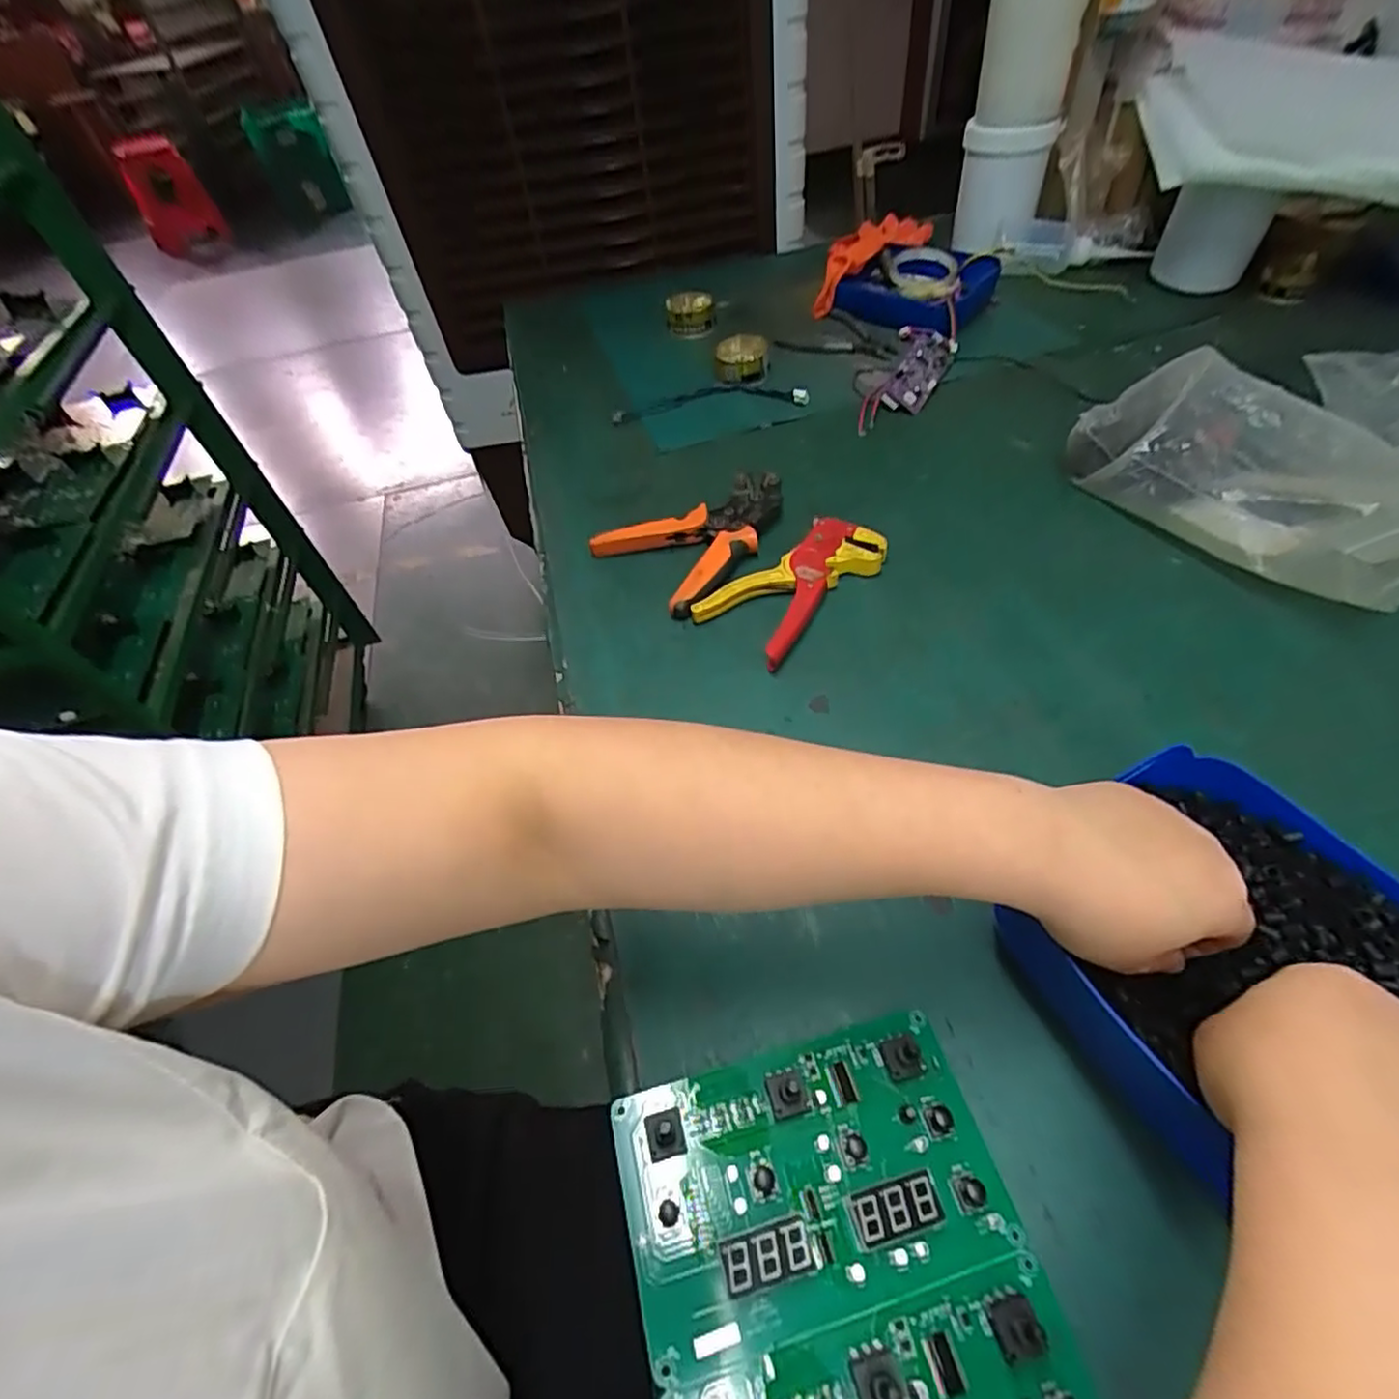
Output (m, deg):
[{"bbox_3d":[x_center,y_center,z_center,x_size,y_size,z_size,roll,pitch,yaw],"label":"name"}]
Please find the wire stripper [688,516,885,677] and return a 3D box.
[{"bbox_3d":[0.081,-0.096,0.555,0.159,0.024,0.085,-40,58,-23],"label":"wire stripper"}]

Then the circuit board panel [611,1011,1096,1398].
[{"bbox_3d":[0.062,0.250,0.269,0.162,0.015,0.197,-11,51,-11],"label":"circuit board panel"}]

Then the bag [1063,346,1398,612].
[{"bbox_3d":[0.457,-0.180,0.537,0.157,0.086,0.251,-26,54,-14],"label":"bag"}]

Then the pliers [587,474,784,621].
[{"bbox_3d":[0.003,-0.153,0.605,0.168,0.028,0.125,-39,58,-23],"label":"pliers"}]

